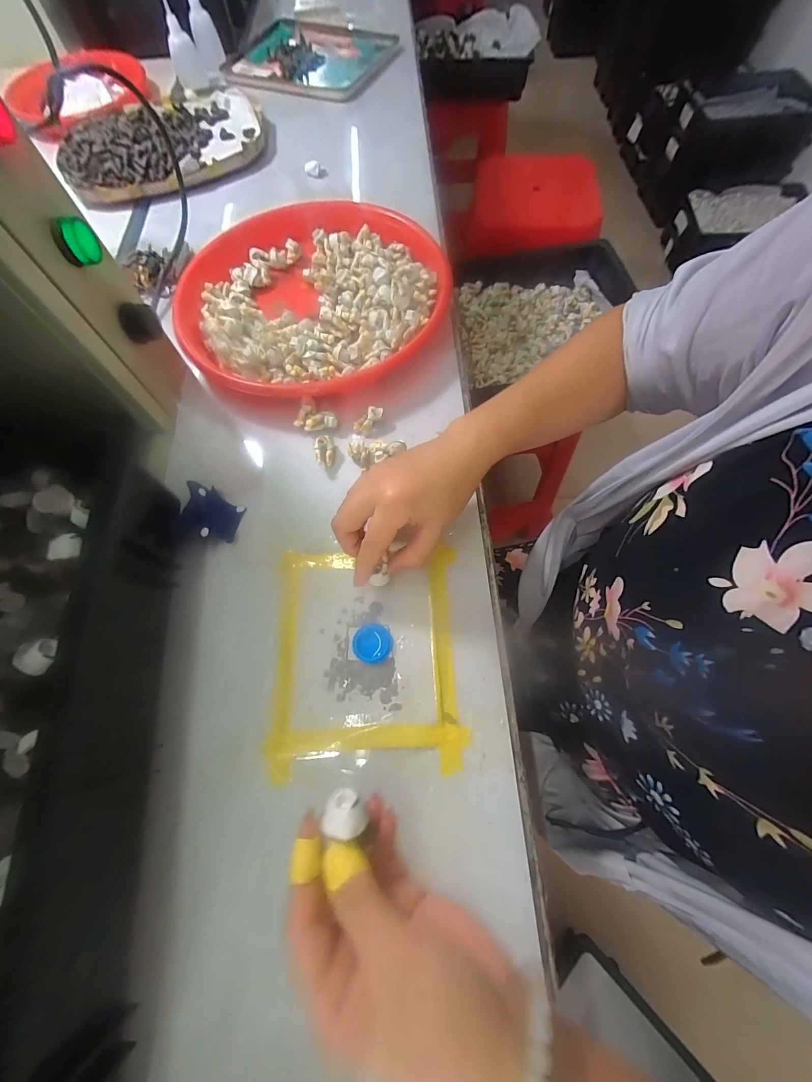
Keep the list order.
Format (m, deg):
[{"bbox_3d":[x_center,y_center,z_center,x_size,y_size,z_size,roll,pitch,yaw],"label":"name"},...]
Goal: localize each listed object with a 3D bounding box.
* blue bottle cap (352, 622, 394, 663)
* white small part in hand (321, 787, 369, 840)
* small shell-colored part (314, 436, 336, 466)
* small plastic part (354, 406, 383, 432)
[{"bbox_3d":[-0.026,0.079,0.299,0.030,0.005,0.030,-1,68,2],"label":"blue bottle cap"},{"bbox_3d":[-0.031,0.139,0.197,0.022,0.015,0.017,13,69,7],"label":"white small part in hand"},{"bbox_3d":[-0.076,-0.084,0.363,0.018,0.016,0.024,-13,68,-3],"label":"small shell-colored part"},{"bbox_3d":[-0.037,-0.118,0.373,0.032,0.008,0.016,-38,70,9],"label":"small plastic part"}]

